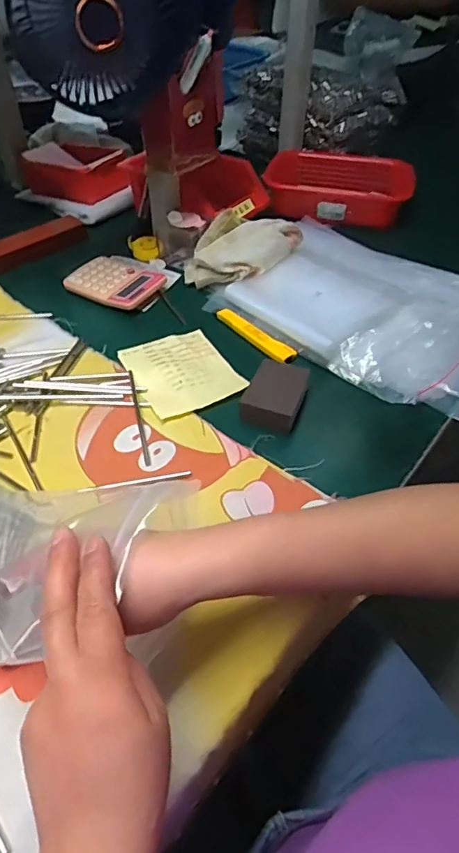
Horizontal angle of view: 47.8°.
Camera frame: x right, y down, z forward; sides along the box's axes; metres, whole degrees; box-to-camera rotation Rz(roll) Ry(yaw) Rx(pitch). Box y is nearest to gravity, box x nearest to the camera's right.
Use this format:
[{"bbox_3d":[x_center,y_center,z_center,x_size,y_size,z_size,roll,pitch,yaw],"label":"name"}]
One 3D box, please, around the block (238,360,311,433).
[{"bbox_3d":[0.045,-0.032,0.507,0.054,0.026,0.068,17,48,15],"label":"block"}]

